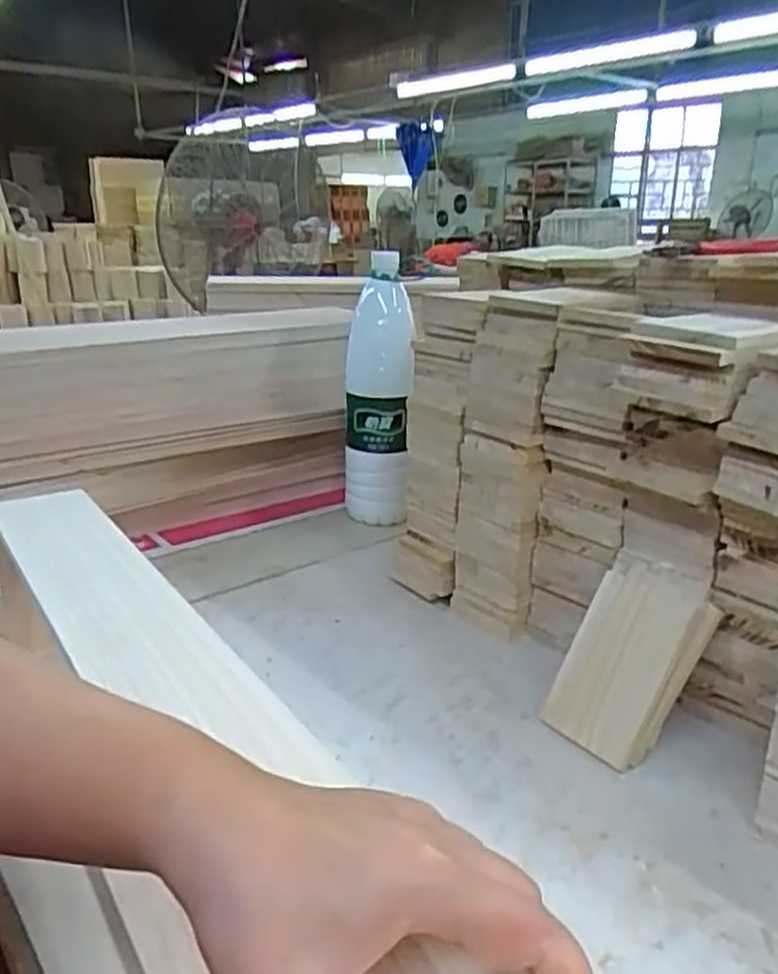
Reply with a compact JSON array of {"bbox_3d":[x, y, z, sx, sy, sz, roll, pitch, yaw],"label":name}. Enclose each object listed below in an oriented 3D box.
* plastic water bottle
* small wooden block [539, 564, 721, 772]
[{"bbox_3d":[-0.013,-0.105,0.922,0.083,0.311,0.086,-2,19,-5],"label":"plastic water bottle"},{"bbox_3d":[0.175,0.127,0.551,0.025,0.138,0.082,28,-1,-43],"label":"small wooden block"}]

